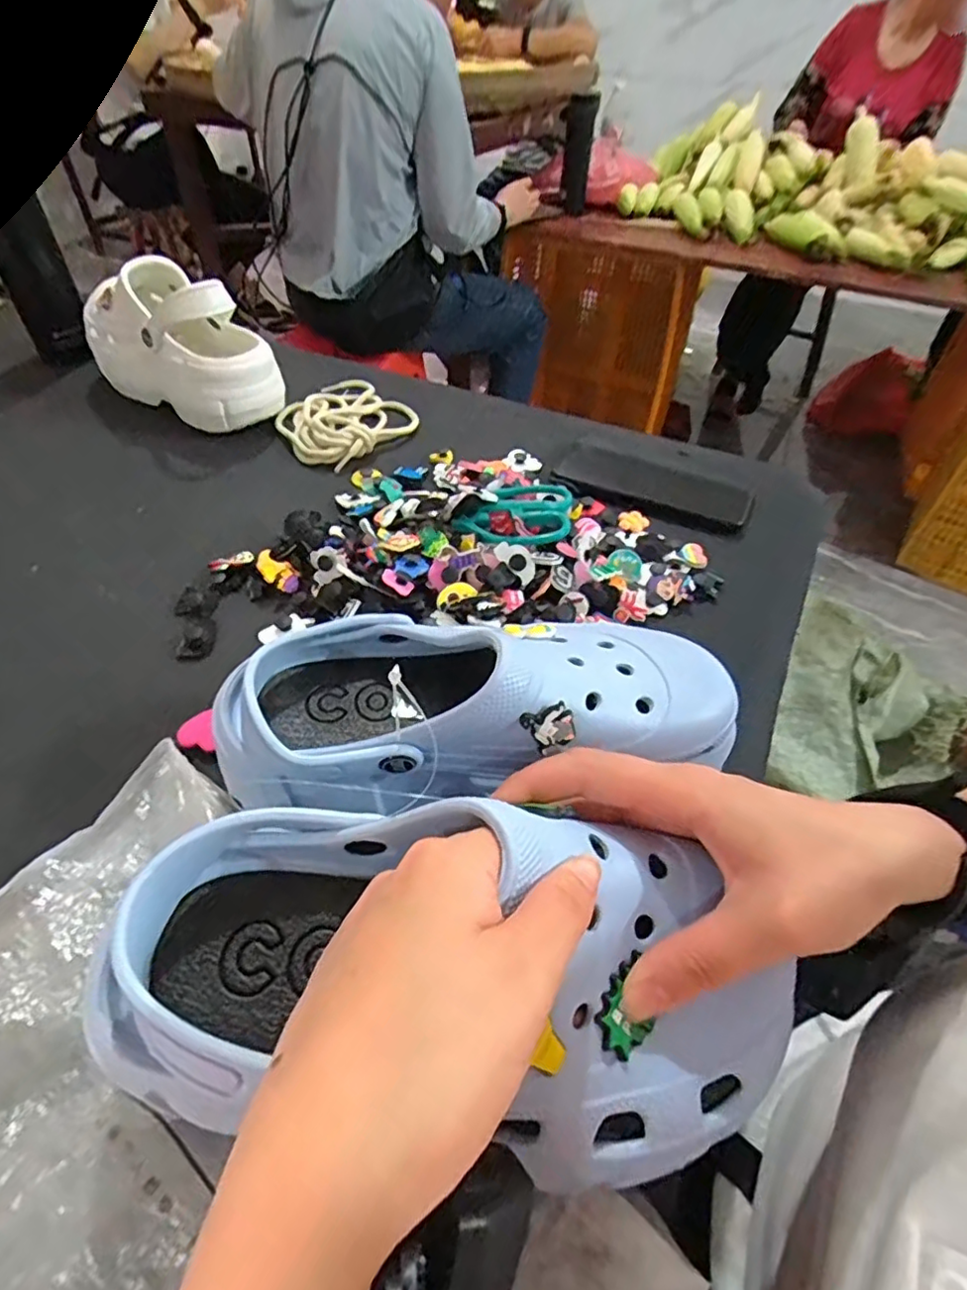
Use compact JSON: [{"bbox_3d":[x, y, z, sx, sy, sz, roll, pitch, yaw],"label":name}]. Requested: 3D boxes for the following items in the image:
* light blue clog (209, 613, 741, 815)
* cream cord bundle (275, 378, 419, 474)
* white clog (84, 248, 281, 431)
[{"bbox_3d":[0.000,0.032,0.301,0.234,0.096,0.100,-4,48,-6],"label":"light blue clog"},{"bbox_3d":[-0.137,-0.222,0.582,0.126,0.017,0.123,36,56,26],"label":"cream cord bundle"},{"bbox_3d":[-0.289,-0.287,0.577,0.193,0.112,0.081,30,54,23],"label":"white clog"}]

